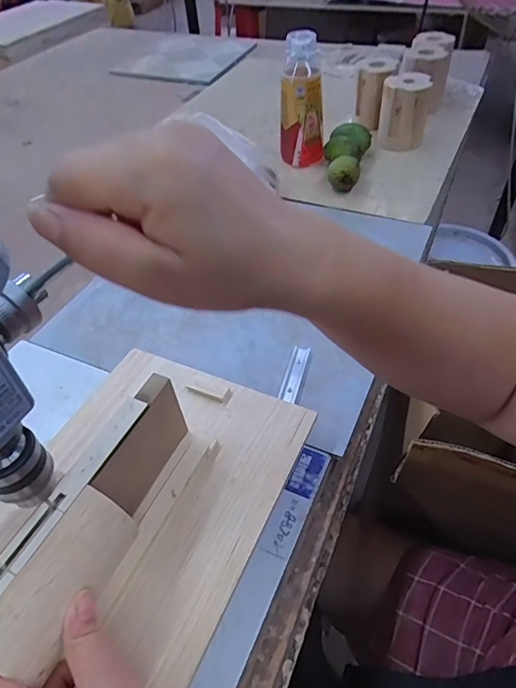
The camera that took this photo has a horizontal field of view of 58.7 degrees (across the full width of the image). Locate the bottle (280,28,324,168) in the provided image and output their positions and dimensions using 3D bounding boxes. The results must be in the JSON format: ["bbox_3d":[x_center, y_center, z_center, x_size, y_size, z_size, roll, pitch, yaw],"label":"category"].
[{"bbox_3d":[0.075,-0.407,0.774,0.071,0.190,0.081,0,47,4],"label":"bottle"}]

